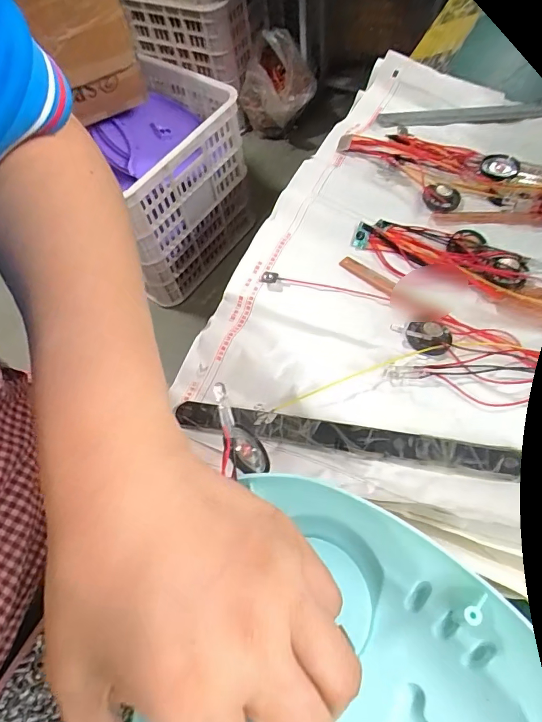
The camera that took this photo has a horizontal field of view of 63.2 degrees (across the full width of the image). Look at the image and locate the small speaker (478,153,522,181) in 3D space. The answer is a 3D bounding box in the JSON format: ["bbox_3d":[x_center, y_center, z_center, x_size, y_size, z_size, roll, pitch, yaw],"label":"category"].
[{"bbox_3d":[0.178,-0.152,0.342,0.027,0.006,0.031,30,70,15],"label":"small speaker"}]

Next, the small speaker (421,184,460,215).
[{"bbox_3d":[0.133,-0.127,0.346,0.028,0.006,0.024,19,68,11],"label":"small speaker"}]

